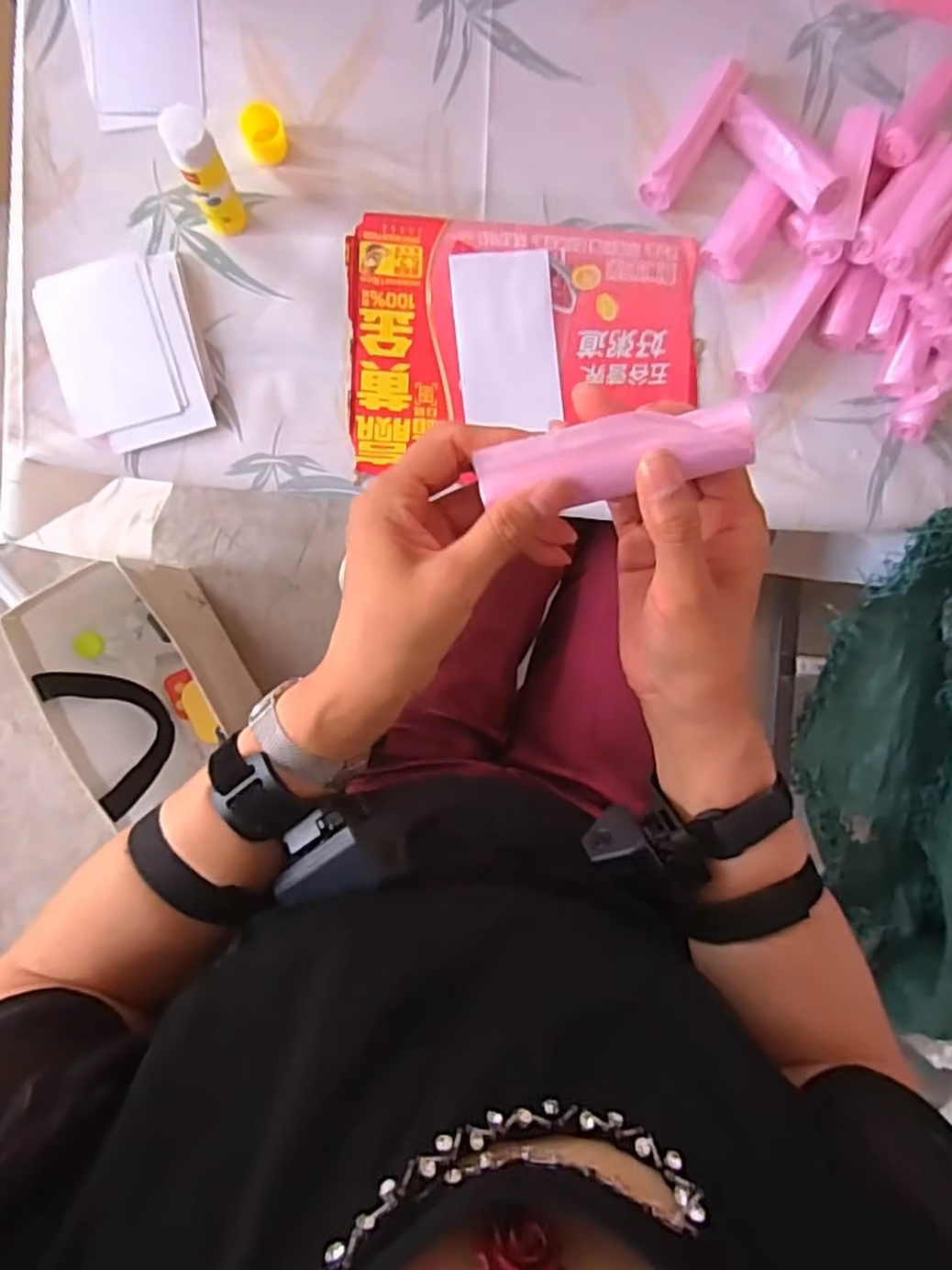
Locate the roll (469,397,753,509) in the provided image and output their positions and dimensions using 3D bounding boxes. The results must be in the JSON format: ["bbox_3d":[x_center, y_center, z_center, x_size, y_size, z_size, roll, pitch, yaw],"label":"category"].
[{"bbox_3d":[0.058,-0.074,0.297,0.111,0.015,0.029,-7,93,10],"label":"roll"}]

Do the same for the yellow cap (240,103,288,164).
[{"bbox_3d":[-0.160,-0.377,0.532,0.030,0.024,0.029,0,93,-5],"label":"yellow cap"}]

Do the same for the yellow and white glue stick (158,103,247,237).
[{"bbox_3d":[-0.186,-0.316,0.489,0.032,0.111,0.027,-22,95,-3],"label":"yellow and white glue stick"}]

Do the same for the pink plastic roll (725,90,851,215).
[{"bbox_3d":[0.229,-0.365,0.528,0.029,0.032,0.116,-30,73,-5],"label":"pink plastic roll"}]

